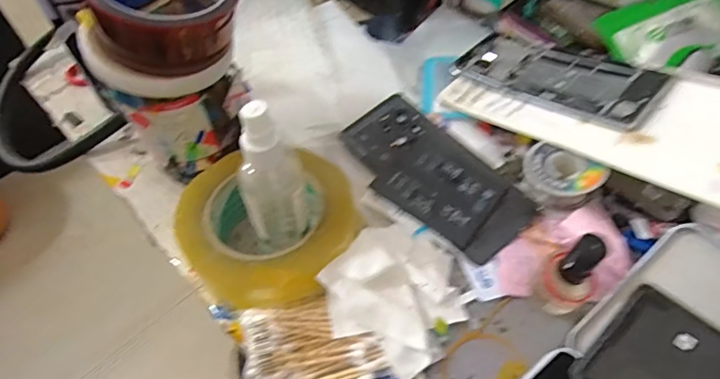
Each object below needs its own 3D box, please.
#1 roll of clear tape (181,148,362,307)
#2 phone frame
[{"bbox_3d":[-0.067,0.031,0.346,0.123,0.050,0.109,26,58,21],"label":"roll of clear tape"},{"bbox_3d":[0.166,-0.099,0.412,0.075,0.010,0.162,-40,49,-23],"label":"phone frame"}]

